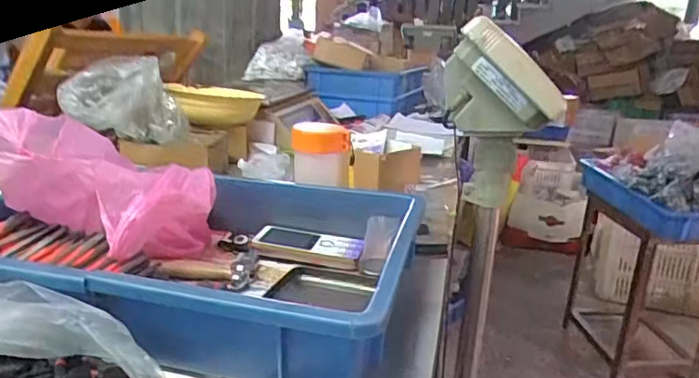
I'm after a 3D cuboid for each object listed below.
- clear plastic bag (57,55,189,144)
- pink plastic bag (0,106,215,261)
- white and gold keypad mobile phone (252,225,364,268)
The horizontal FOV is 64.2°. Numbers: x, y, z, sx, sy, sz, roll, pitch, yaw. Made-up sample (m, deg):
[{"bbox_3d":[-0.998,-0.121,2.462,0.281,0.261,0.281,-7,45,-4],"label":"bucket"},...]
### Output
[{"bbox_3d":[-0.354,-0.140,0.868,0.176,0.113,0.128,-6,19,-27],"label":"clear plastic bag"},{"bbox_3d":[-0.214,-0.001,0.548,0.174,0.143,0.176,9,18,18],"label":"pink plastic bag"},{"bbox_3d":[-0.047,0.063,0.612,0.125,0.018,0.058,6,17,9],"label":"white and gold keypad mobile phone"}]

